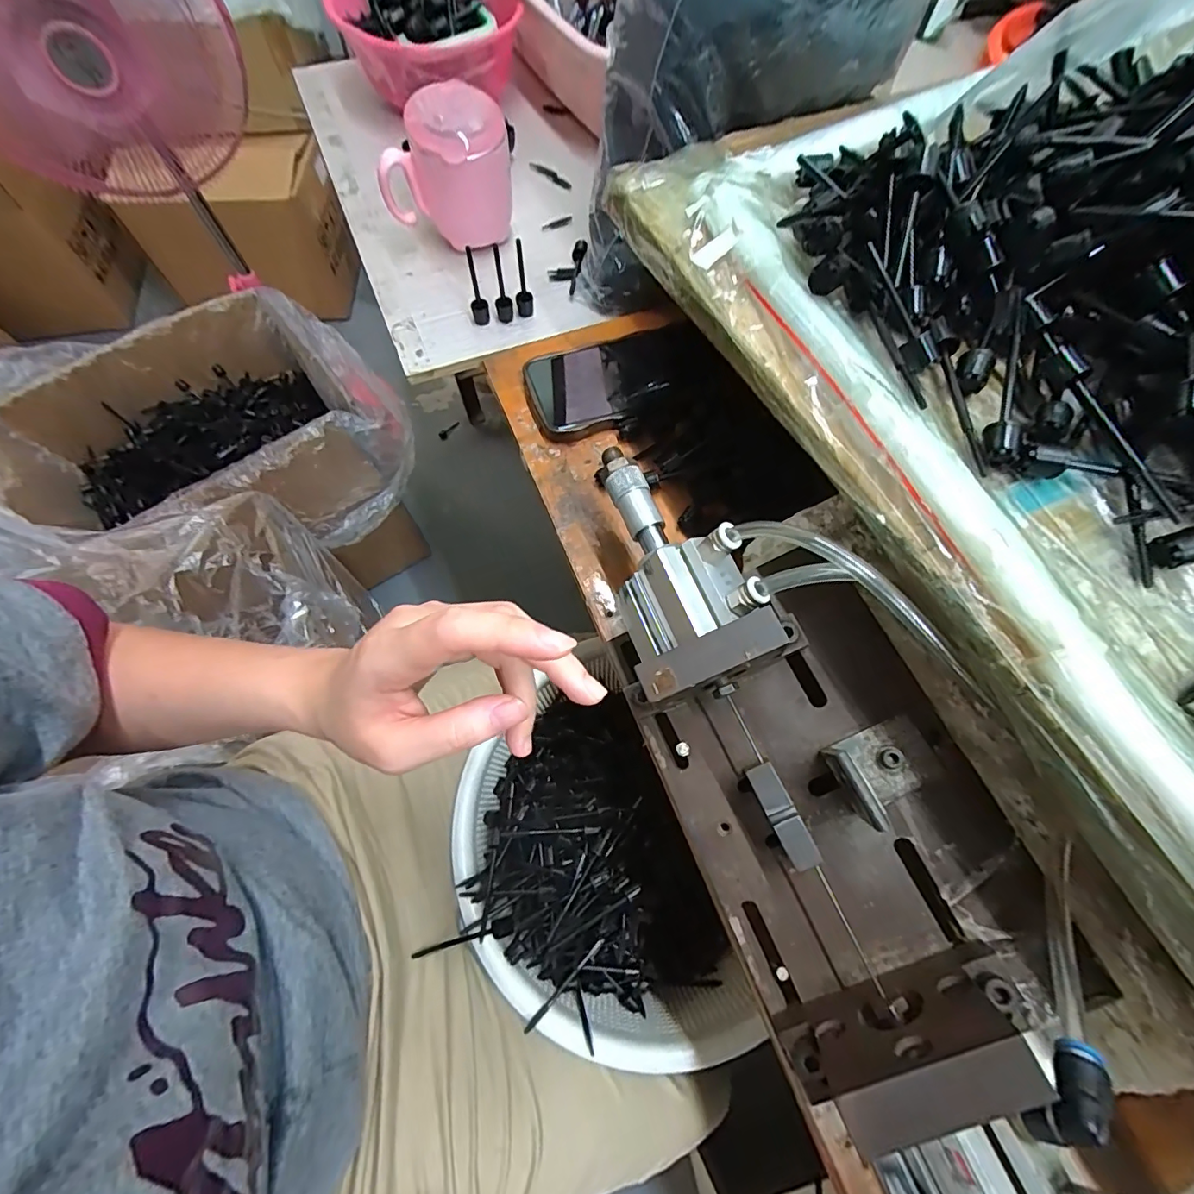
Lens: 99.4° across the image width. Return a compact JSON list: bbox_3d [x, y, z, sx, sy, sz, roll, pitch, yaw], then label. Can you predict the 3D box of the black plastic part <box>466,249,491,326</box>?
[{"bbox_3d":[-0.102,-0.262,0.425,0.014,0.061,0.018,-9,69,-5],"label":"black plastic part"}]

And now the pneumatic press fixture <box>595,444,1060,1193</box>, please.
[{"bbox_3d":[0.119,0.100,0.250,0.139,0.090,0.436,-21,71,-10],"label":"pneumatic press fixture"}]

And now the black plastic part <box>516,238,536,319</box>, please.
[{"bbox_3d":[-0.063,-0.272,0.431,0.015,0.062,0.019,-4,69,-4],"label":"black plastic part"}]

